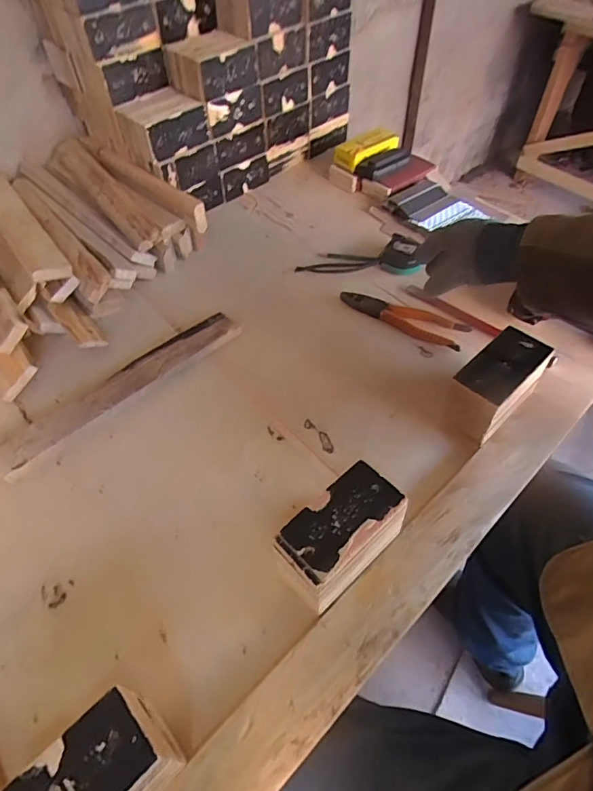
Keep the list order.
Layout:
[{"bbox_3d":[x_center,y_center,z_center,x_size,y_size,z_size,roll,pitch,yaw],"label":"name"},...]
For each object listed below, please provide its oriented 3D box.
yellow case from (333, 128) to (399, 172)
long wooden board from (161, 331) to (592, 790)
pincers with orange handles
[{"bbox_3d":[0.135,-0.469,0.870,0.130,0.033,0.066,-28,56,-19],"label":"yellow case"},{"bbox_3d":[0.111,0.171,0.453,0.072,0.030,0.819,37,62,27],"label":"long wooden board"},{"bbox_3d":[0.152,-0.112,0.671,0.184,0.020,0.051,20,55,17],"label":"pincers with orange handles"}]

